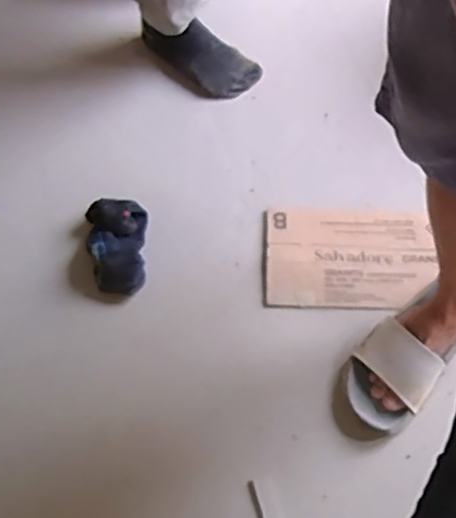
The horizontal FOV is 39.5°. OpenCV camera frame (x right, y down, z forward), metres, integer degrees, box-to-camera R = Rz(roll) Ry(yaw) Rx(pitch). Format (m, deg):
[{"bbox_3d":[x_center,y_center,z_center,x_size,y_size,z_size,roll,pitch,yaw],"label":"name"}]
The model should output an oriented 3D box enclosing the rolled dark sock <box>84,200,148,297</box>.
[{"bbox_3d":[-0.166,-0.021,0.957,0.087,0.053,0.160,-8,62,-2],"label":"rolled dark sock"}]

